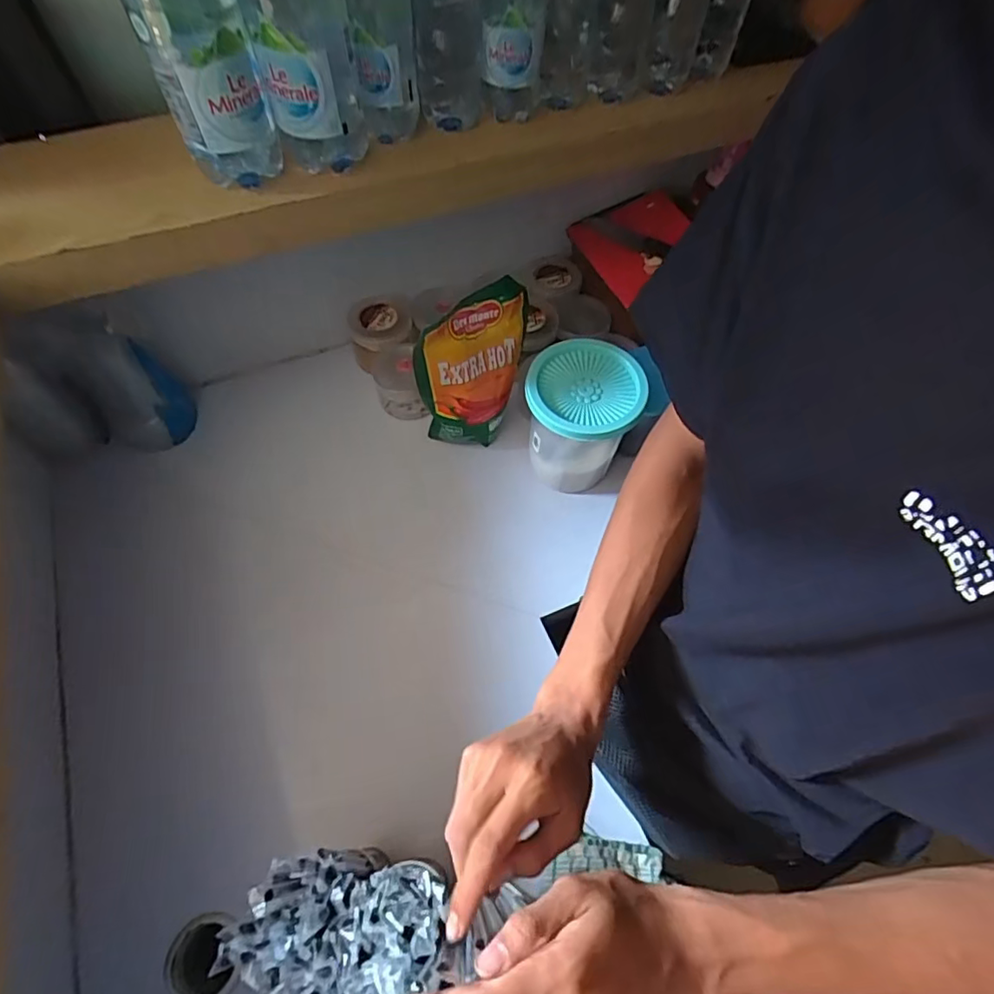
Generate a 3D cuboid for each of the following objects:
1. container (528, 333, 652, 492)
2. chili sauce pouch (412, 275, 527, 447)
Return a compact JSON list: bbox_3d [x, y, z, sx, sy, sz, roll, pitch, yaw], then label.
[{"bbox_3d":[0.099,-0.091,0.671,0.125,0.147,0.127,1,59,-1],"label":"container"},{"bbox_3d":[-0.028,-0.145,0.646,0.129,0.224,0.034,-15,61,-10],"label":"chili sauce pouch"}]

